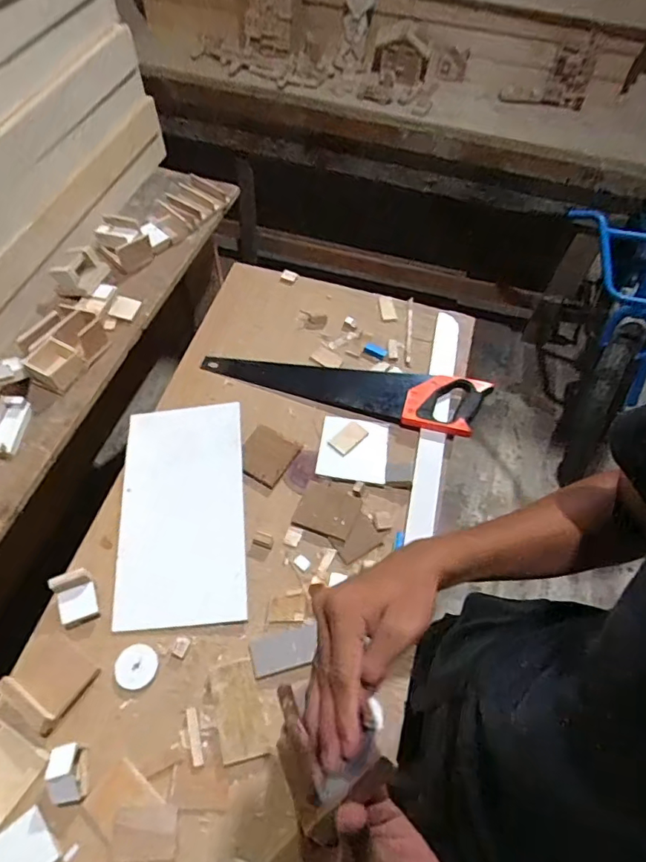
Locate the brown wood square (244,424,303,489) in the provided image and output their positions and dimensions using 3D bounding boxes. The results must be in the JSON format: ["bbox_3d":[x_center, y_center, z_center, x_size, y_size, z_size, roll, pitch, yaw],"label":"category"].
[{"bbox_3d":[-0.095,0.039,0.871,0.088,0.009,0.086,31,64,16],"label":"brown wood square"}]

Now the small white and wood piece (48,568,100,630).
[{"bbox_3d":[-0.348,0.231,0.725,0.050,0.042,0.067,-16,62,-10],"label":"small white and wood piece"}]

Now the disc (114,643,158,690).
[{"bbox_3d":[-0.255,0.321,0.708,0.055,0.005,0.056,0,60,-1],"label":"disc"}]

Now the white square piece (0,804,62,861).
[{"bbox_3d":[-0.351,0.488,0.596,0.073,0.009,0.065,-37,67,-20],"label":"white square piece"}]

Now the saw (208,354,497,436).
[{"bbox_3d":[0.030,-0.096,0.943,0.520,0.036,0.111,16,61,8],"label":"saw"}]

